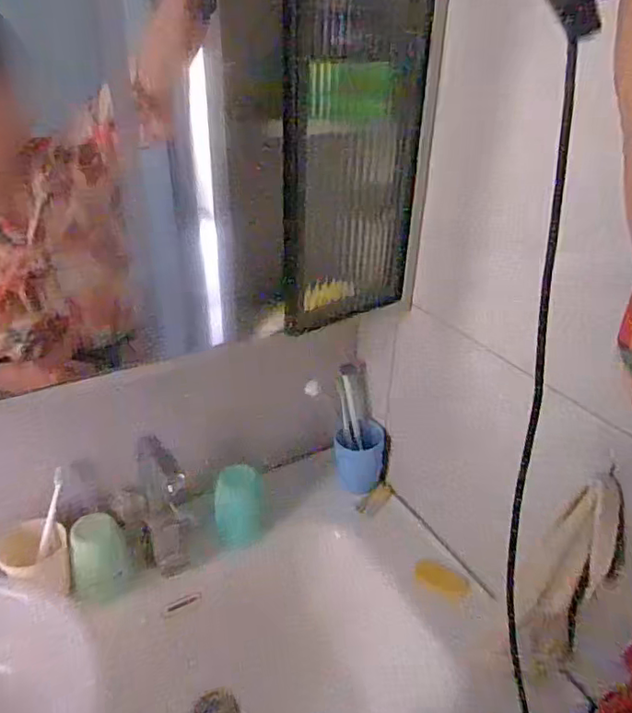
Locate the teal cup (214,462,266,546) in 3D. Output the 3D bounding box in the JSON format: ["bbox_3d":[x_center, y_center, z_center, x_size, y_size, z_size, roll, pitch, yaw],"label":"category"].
[{"bbox_3d":[-0.105,0.203,0.759,0.070,0.087,0.066,-2,30,-6],"label":"teal cup"}]

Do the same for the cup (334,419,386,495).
[{"bbox_3d":[0.064,0.146,0.826,0.070,0.083,0.064,1,30,-1],"label":"cup"}]

